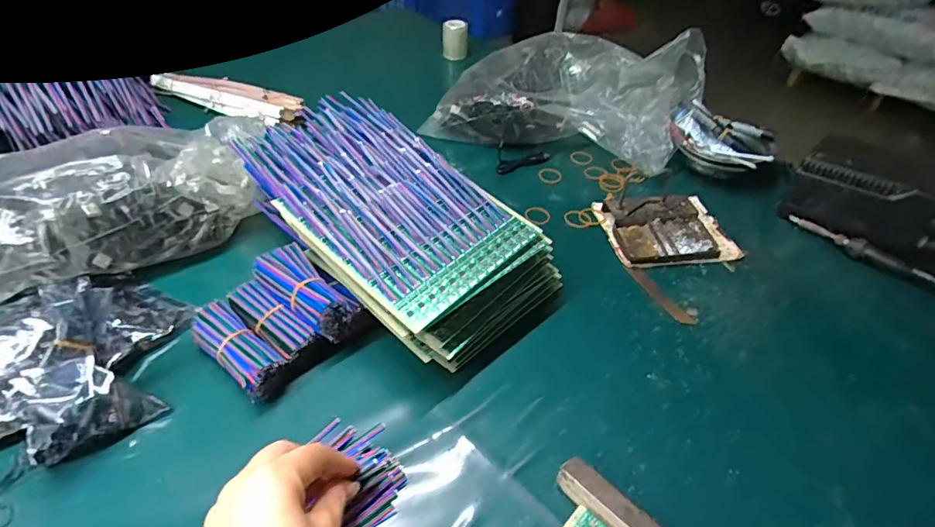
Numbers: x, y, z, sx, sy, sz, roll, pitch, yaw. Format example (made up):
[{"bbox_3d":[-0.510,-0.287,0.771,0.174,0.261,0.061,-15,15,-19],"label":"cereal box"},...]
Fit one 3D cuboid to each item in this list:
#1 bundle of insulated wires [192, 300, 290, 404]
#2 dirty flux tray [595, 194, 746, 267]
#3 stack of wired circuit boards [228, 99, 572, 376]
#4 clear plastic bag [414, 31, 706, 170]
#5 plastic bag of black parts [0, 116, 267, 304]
[{"bbox_3d":[-0.199,0.078,0.426,0.101,0.039,0.037,32,49,26],"label":"bundle of insulated wires"},{"bbox_3d":[0.247,-0.044,0.598,0.145,0.030,0.115,-1,43,-8],"label":"dirty flux tray"},{"bbox_3d":[-0.074,-0.040,0.495,0.296,0.120,0.200,32,49,26],"label":"stack of wired circuit boards"},{"bbox_3d":[0.147,-0.263,0.741,0.371,0.153,0.187,12,43,7],"label":"clear plastic bag"},{"bbox_3d":[-0.369,-0.069,0.507,0.155,0.103,0.299,34,50,27],"label":"plastic bag of black parts"}]

